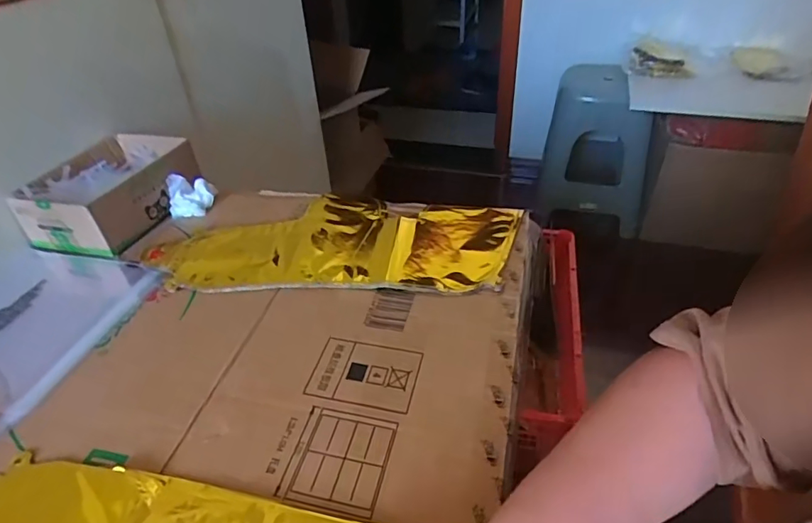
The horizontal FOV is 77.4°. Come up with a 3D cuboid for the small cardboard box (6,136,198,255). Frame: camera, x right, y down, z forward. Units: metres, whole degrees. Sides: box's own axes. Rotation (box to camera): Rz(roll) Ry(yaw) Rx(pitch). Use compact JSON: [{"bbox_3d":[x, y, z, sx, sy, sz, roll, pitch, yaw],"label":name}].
[{"bbox_3d":[-0.370,-0.096,0.645,0.148,0.061,0.190,9,40,14],"label":"small cardboard box"}]

